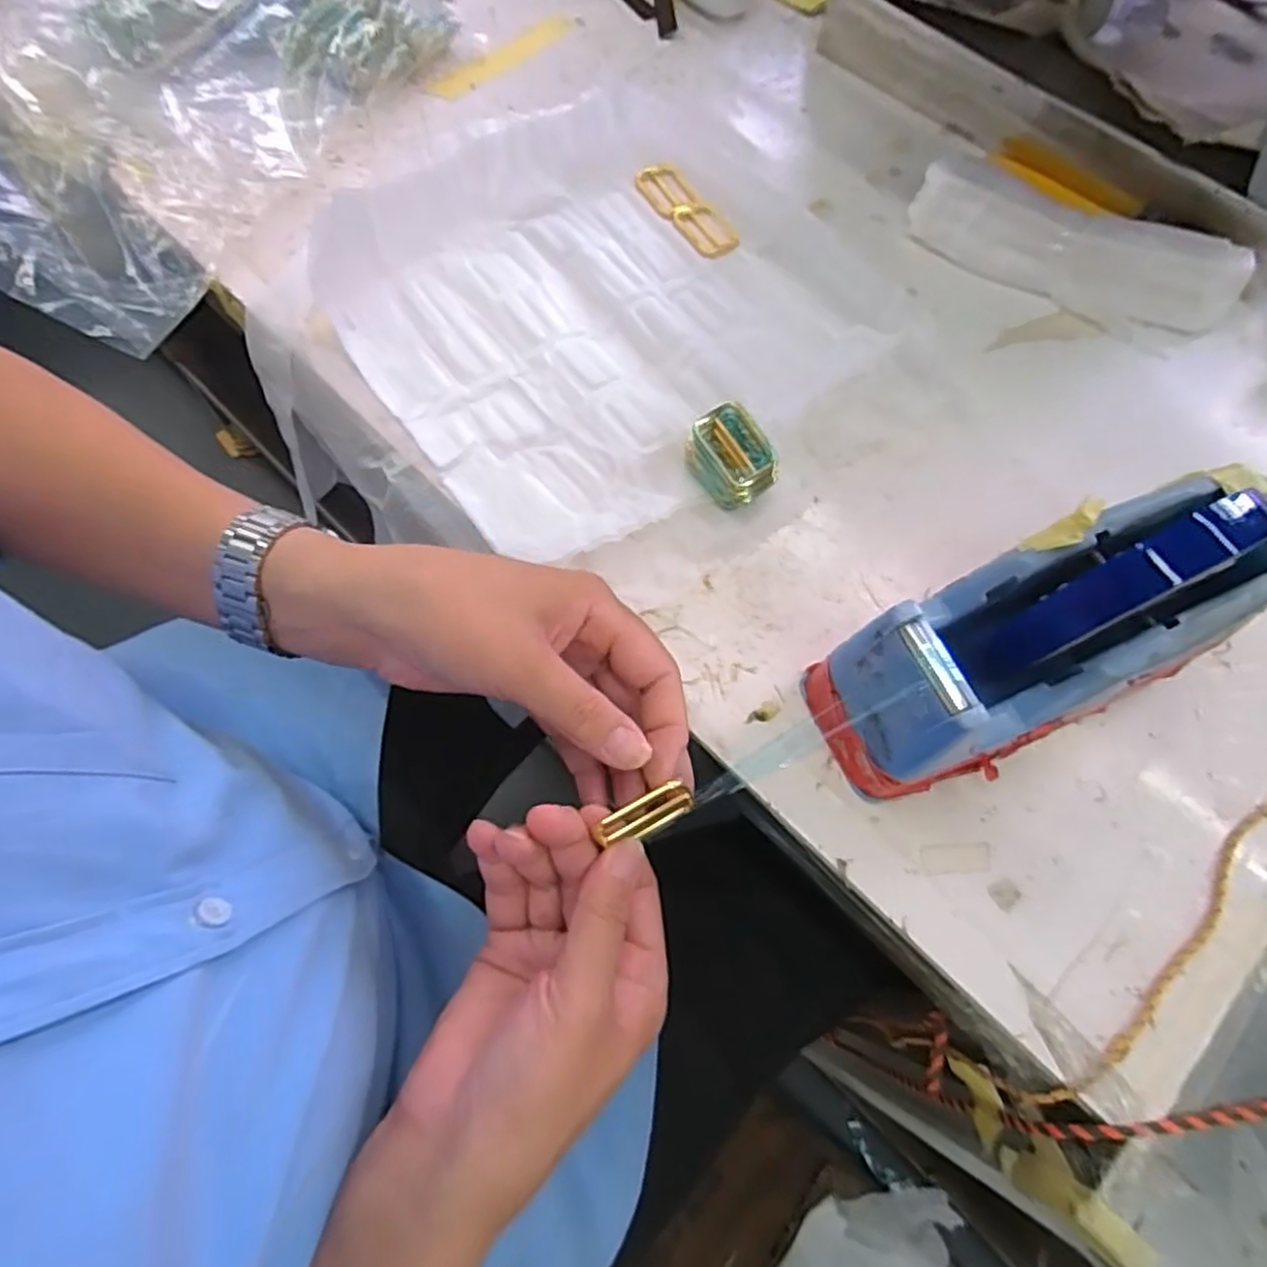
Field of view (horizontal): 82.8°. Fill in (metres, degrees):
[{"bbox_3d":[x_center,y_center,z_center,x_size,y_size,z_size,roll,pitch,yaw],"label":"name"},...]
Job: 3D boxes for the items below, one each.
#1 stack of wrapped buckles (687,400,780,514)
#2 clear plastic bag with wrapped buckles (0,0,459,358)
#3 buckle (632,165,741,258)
[{"bbox_3d":[0.053,-0.095,0.387,0.032,0.032,0.049,-32,73,-14],"label":"stack of wrapped buckles"},{"bbox_3d":[-0.306,-0.371,0.464,0.215,0.082,0.351,28,70,8],"label":"clear plastic bag with wrapped buckles"},{"bbox_3d":[0.036,-0.287,0.489,0.031,0.009,0.092,-31,73,-14],"label":"buckle"}]

